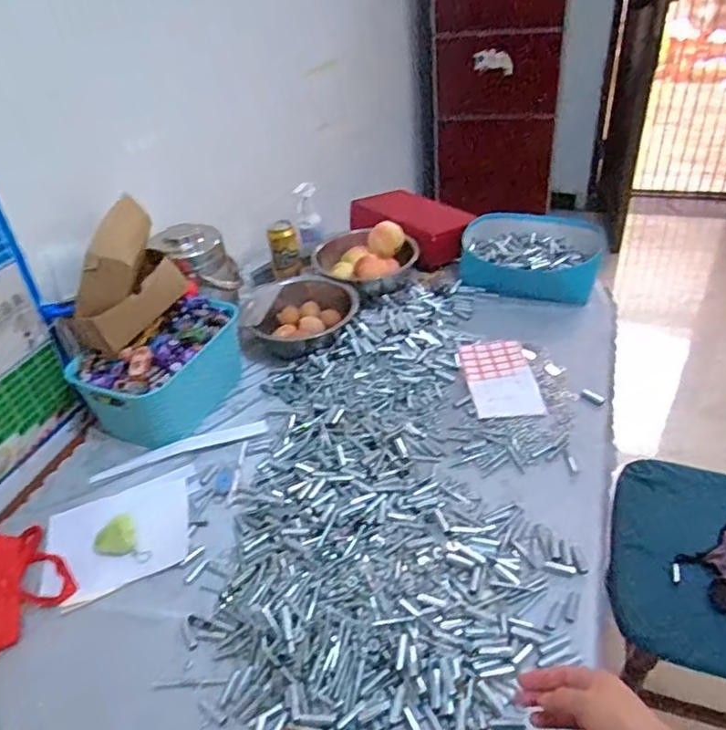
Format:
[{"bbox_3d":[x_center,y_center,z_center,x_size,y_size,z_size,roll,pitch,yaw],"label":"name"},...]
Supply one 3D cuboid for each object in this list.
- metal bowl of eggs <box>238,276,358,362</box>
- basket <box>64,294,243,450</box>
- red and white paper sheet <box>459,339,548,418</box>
[{"bbox_3d":[-0.124,-0.102,1.198,0.208,0.119,0.204,-4,38,3],"label":"metal bowl of eggs"},{"bbox_3d":[-0.356,-0.001,1.068,0.178,0.155,0.276,15,43,24],"label":"basket"},{"bbox_3d":[0.253,0.022,1.087,0.120,0.009,0.201,-7,40,1],"label":"red and white paper sheet"}]

